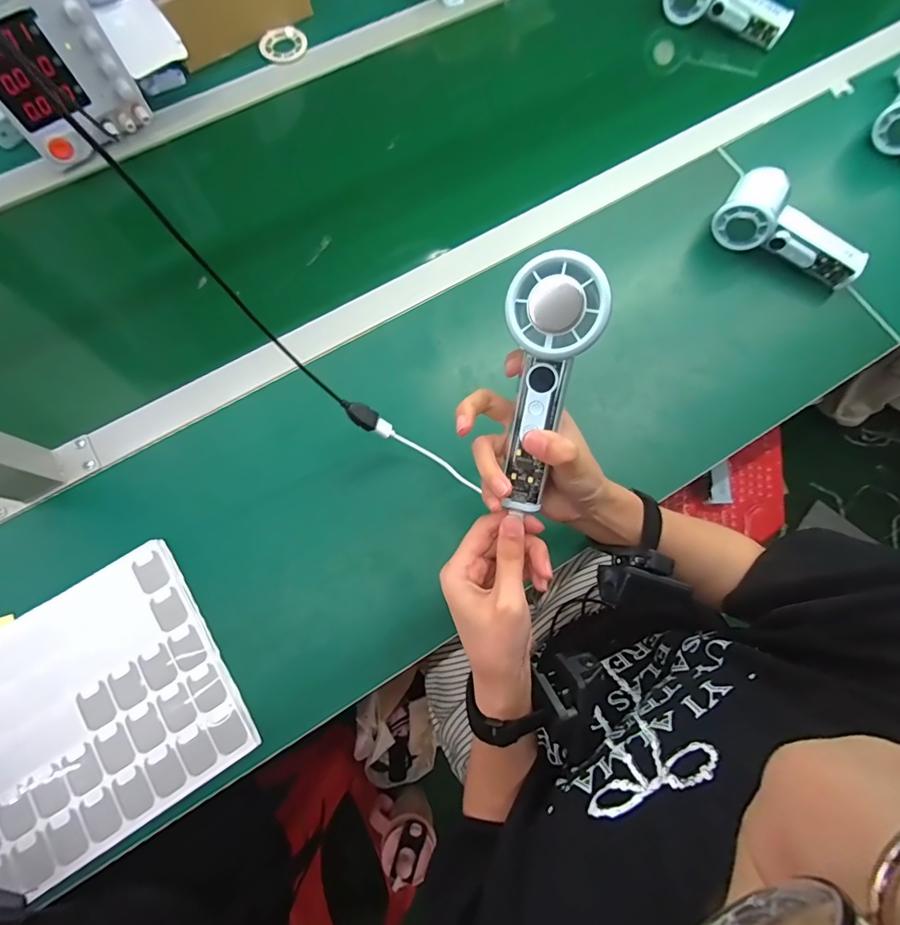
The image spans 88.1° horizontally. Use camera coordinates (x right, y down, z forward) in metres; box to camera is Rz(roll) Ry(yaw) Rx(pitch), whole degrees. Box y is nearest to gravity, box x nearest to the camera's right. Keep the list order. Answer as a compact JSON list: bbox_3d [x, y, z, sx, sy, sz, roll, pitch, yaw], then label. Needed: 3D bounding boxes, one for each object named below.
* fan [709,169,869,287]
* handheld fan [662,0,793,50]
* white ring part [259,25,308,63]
[{"bbox_3d":[0.351,-0.238,0.476,0.153,0.057,0.056,25,75,6],"label":"fan"},{"bbox_3d":[0.347,-0.578,0.577,0.155,0.055,0.047,21,75,5],"label":"handheld fan"},{"bbox_3d":[-0.208,-0.524,0.583,0.056,0.010,0.056,0,74,-1],"label":"white ring part"}]

